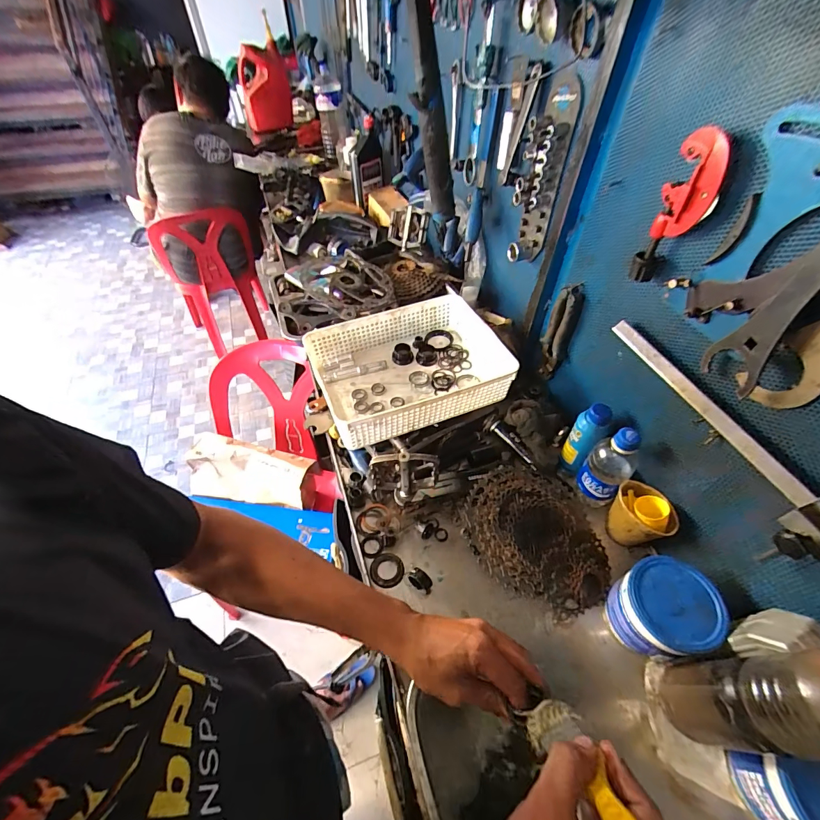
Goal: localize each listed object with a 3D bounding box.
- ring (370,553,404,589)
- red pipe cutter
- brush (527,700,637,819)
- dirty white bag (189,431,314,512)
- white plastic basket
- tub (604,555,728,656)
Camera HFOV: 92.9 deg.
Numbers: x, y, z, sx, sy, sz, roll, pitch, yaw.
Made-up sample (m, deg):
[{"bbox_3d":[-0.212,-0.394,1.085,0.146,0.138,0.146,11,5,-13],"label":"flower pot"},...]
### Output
[{"bbox_3d":[-0.033,0.236,0.571,0.049,0.006,0.049,0,49,0],"label":"ring"},{"bbox_3d":[0.285,-0.206,0.415,0.049,0.150,0.024,31,56,23],"label":"red pipe cutter"},{"bbox_3d":[0.128,0.260,0.261,0.037,0.159,0.020,-9,86,-8],"label":"brush"},{"bbox_3d":[-0.413,0.156,1.009,0.317,0.111,0.119,9,50,7],"label":"dirty white bag"},{"bbox_3d":[0.001,-0.079,0.734,0.330,0.087,0.244,-17,51,-14],"label":"white plastic basket"},{"bbox_3d":[0.311,0.249,0.485,0.102,0.088,0.097,0,49,0],"label":"tub"}]

